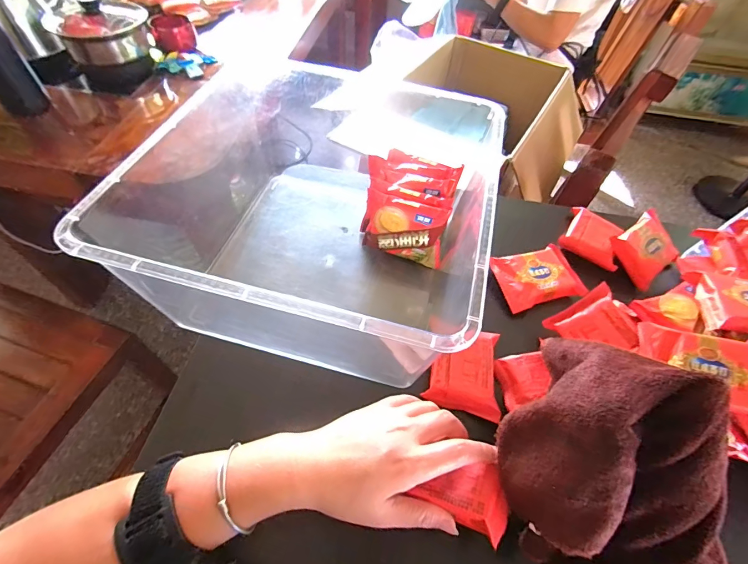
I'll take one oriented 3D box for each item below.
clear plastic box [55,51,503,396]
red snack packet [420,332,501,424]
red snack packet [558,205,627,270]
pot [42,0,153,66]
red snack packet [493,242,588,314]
[{"bbox_3d":[-0.035,-0.060,0.379,0.283,0.153,0.298,18,56,9],"label":"clear plastic box"},{"bbox_3d":[0.089,0.083,0.357,0.064,0.014,0.082,14,55,6],"label":"red snack packet"},{"bbox_3d":[0.281,-0.059,0.473,0.069,0.016,0.072,32,59,18],"label":"red snack packet"},{"bbox_3d":[-0.536,-0.502,0.731,0.163,0.098,0.128,-11,57,-11],"label":"pot"},{"bbox_3d":[0.186,-0.007,0.427,0.088,0.015,0.071,-9,56,-10],"label":"red snack packet"}]

